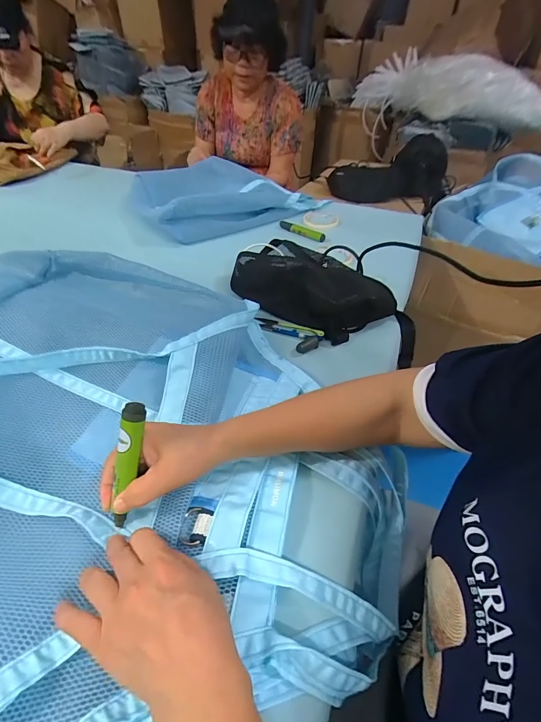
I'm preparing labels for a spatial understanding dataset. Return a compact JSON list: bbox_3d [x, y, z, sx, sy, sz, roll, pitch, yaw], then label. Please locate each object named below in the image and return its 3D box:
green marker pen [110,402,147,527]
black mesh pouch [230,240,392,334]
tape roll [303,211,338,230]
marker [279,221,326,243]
[{"bbox_3d":[-0.121,0.088,0.296,0.017,0.109,0.013,14,11,12],"label":"green marker pen"},{"bbox_3d":[0.061,-0.123,0.591,0.272,0.066,0.144,23,47,21],"label":"black mesh pouch"},{"bbox_3d":[0.127,-0.353,0.882,0.086,0.012,0.095,1,43,-1],"label":"tape roll"},{"bbox_3d":[0.071,-0.309,0.828,0.131,0.021,0.026,29,49,26],"label":"marker"}]

